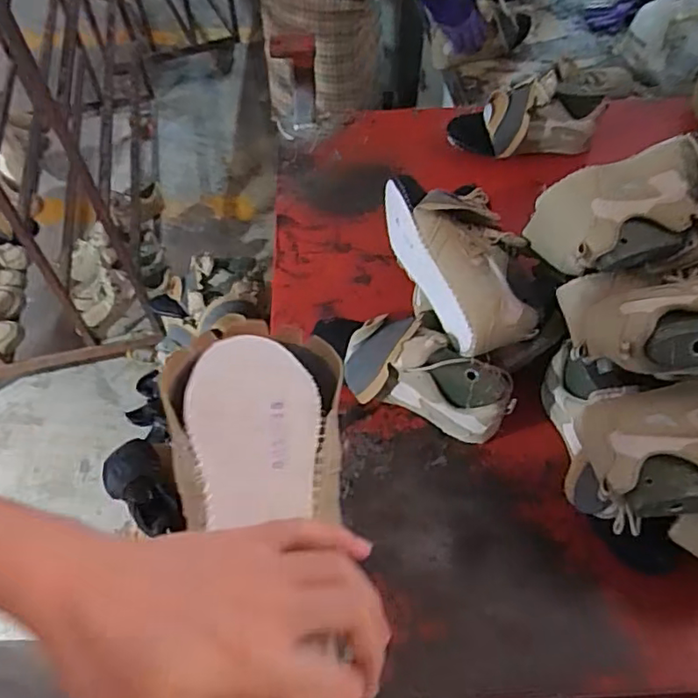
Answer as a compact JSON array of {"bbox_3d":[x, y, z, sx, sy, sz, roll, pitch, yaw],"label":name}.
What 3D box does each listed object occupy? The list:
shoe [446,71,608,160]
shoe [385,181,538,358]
[{"bbox_3d":[0.303,-0.398,1.024,0.247,0.122,0.091,-7,55,-3],"label":"shoe"},{"bbox_3d":[0.134,-0.111,0.715,0.131,0.095,0.252,-30,75,19],"label":"shoe"}]

